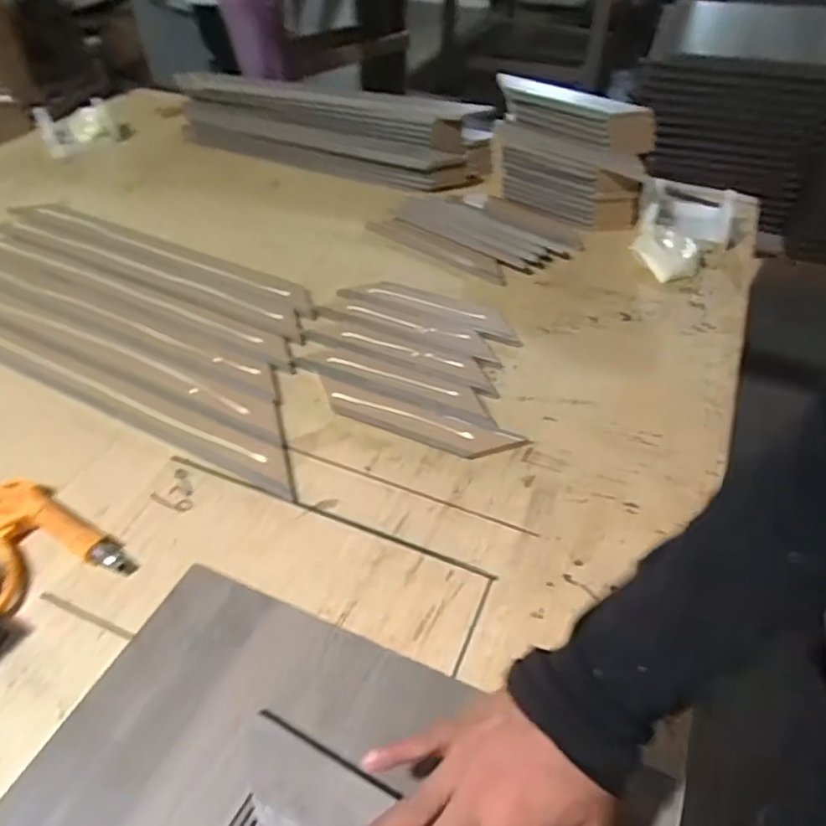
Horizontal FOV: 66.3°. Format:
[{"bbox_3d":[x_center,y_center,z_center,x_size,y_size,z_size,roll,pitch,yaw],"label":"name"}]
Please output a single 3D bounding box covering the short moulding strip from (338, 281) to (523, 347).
[{"bbox_3d":[0.022,-0.123,0.732,0.214,0.008,0.056,18,46,15],"label":"short moulding strip"}]

